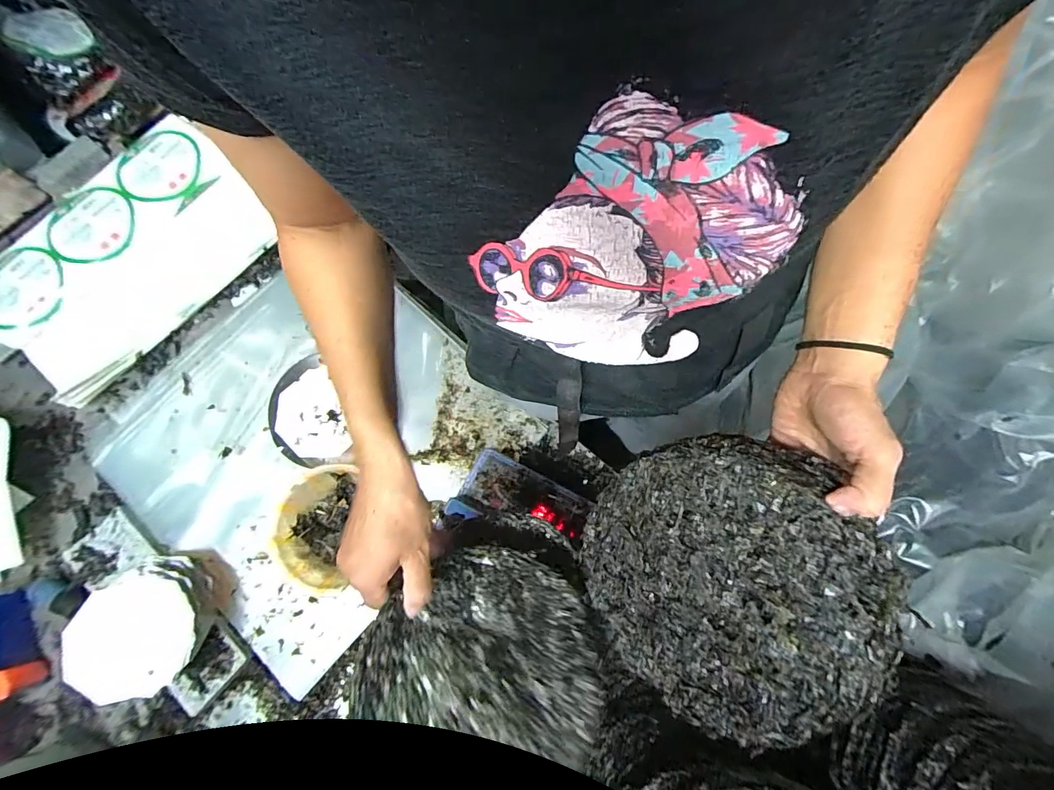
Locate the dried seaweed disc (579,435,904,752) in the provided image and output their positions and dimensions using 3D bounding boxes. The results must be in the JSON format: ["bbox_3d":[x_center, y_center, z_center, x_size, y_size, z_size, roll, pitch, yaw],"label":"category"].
[{"bbox_3d":[0.134,0.134,0.325,0.201,0.017,0.193,-3,86,44],"label":"dried seaweed disc"}]

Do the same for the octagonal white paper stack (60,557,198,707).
[{"bbox_3d":[-0.537,0.321,0.617,0.172,0.041,0.173,-44,79,-10],"label":"octagonal white paper stack"}]

